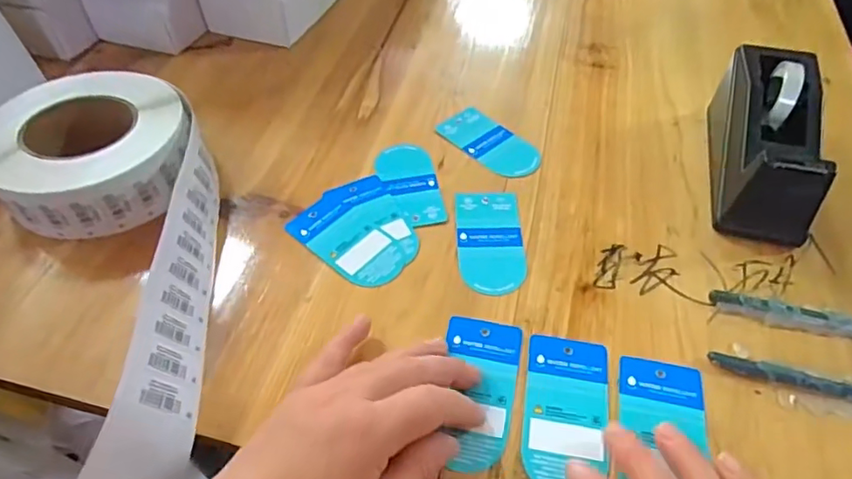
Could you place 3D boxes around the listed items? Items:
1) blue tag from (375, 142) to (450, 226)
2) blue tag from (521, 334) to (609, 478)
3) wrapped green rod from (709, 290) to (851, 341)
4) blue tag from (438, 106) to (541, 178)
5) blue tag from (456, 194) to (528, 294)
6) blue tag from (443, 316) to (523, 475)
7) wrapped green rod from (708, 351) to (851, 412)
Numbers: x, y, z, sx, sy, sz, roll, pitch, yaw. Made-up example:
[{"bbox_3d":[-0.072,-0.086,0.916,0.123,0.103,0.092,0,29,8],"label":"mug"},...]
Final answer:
[{"bbox_3d":[-0.013,-0.046,0.442,0.042,0.004,0.095,-10,50,-8],"label":"blue tag"},{"bbox_3d":[0.080,0.097,0.318,0.046,0.004,0.093,8,50,8],"label":"blue tag"},{"bbox_3d":[0.293,0.059,0.341,0.218,0.008,0.019,12,50,11],"label":"wrapped green rod"},{"bbox_3d":[0.054,-0.082,0.471,0.047,0.004,0.093,-34,57,-25],"label":"blue tag"},{"bbox_3d":[0.046,-0.001,0.402,0.046,0.004,0.094,0,49,1],"label":"blue tag"},{"bbox_3d":[0.030,0.088,0.328,0.045,0.005,0.094,7,51,9],"label":"blue tag"},{"bbox_3d":[0.278,0.099,0.309,0.221,0.008,0.021,13,51,12],"label":"wrapped green rod"}]

